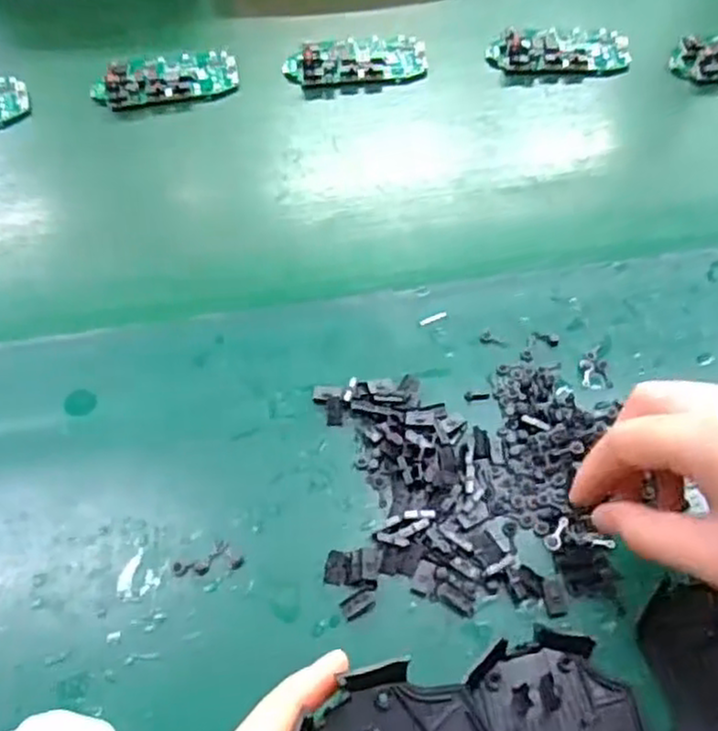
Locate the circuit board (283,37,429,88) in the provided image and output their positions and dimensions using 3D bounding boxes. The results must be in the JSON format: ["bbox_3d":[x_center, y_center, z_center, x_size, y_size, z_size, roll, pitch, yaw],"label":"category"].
[{"bbox_3d":[-0.002,-0.215,0.508,0.098,0.012,0.047,-6,58,-3],"label":"circuit board"}]

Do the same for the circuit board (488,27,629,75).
[{"bbox_3d":[0.141,-0.224,0.512,0.098,0.011,0.041,-1,58,0],"label":"circuit board"}]

